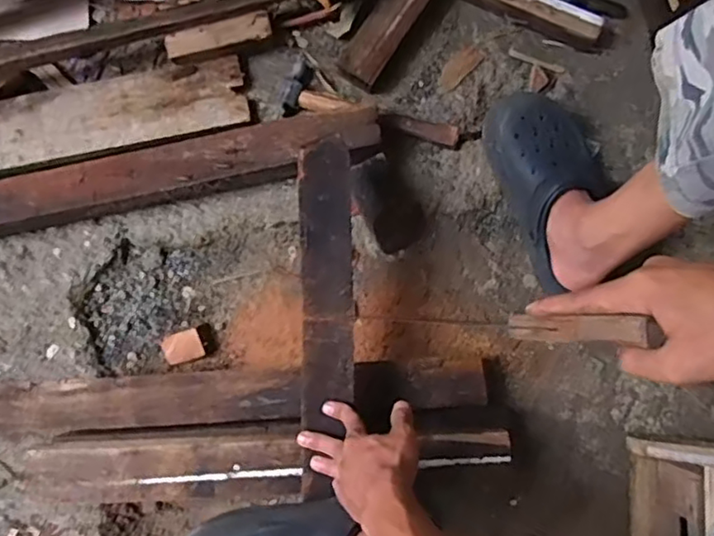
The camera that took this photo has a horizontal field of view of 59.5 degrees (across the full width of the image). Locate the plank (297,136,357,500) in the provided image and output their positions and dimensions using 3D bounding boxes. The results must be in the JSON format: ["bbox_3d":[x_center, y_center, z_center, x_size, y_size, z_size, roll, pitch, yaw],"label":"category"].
[{"bbox_3d":[-0.032,0.050,0.685,0.059,0.027,0.378,1,87,1],"label":"plank"}]

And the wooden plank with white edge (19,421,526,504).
[{"bbox_3d":[-0.101,0.224,0.728,0.556,0.058,0.082,-4,80,-1],"label":"wooden plank with white edge"}]

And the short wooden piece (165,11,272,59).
[{"bbox_3d":[-0.186,-0.309,0.837,0.141,0.018,0.037,-17,81,-3],"label":"short wooden piece"}]

